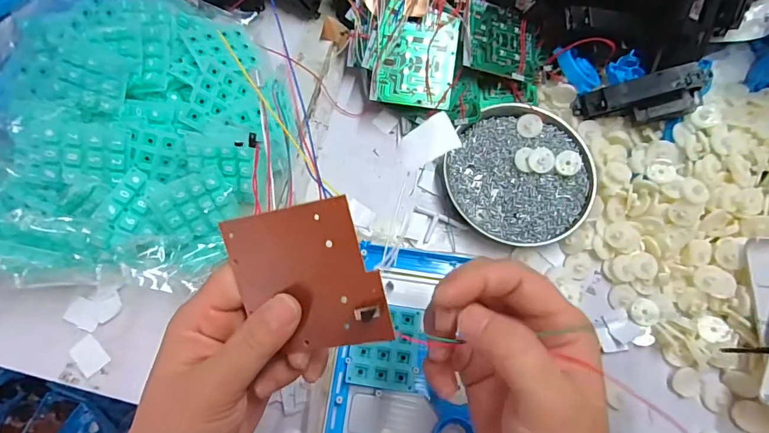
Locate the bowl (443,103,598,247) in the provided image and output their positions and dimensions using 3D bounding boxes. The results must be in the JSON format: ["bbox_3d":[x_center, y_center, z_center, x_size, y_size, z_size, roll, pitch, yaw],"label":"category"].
[{"bbox_3d":[0.127,-0.040,0.399,0.130,0.022,0.125,1,73,-2],"label":"bowl"}]

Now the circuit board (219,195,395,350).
[{"bbox_3d":[-0.038,0.030,0.206,0.072,0.004,0.070,-11,100,17],"label":"circuit board"}]

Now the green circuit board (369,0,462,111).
[{"bbox_3d":[0.029,-0.147,0.393,0.072,0.006,0.088,8,93,-5],"label":"green circuit board"}]

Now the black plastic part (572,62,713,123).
[{"bbox_3d":[0.229,-0.107,0.386,0.102,0.032,0.036,-5,72,19],"label":"black plastic part"}]

